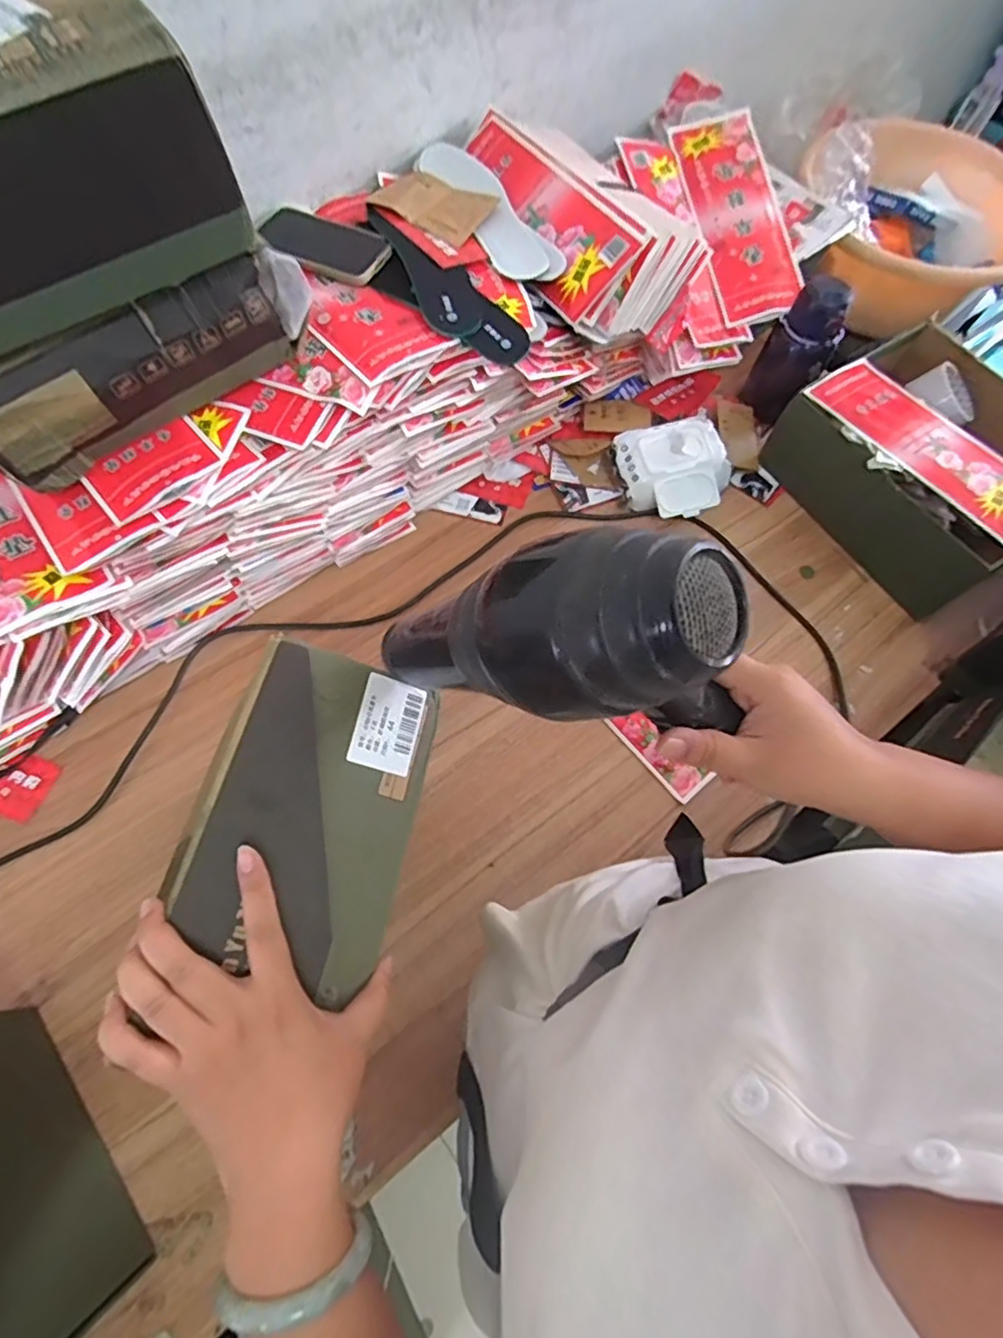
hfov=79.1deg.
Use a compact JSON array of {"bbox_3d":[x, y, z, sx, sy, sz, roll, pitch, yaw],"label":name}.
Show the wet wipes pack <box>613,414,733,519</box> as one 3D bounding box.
[{"bbox_3d":[0.242,-0.275,0.836,0.148,0.063,0.127,-11,69,-7],"label":"wet wipes pack"}]

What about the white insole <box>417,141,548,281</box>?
[{"bbox_3d":[-0.020,-0.561,0.739,0.068,0.022,0.246,-25,71,-12],"label":"white insole"}]

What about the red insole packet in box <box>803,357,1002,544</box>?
[{"bbox_3d":[0.519,-0.275,0.738,0.119,0.016,0.300,-33,69,-17],"label":"red insole packet in box"}]

